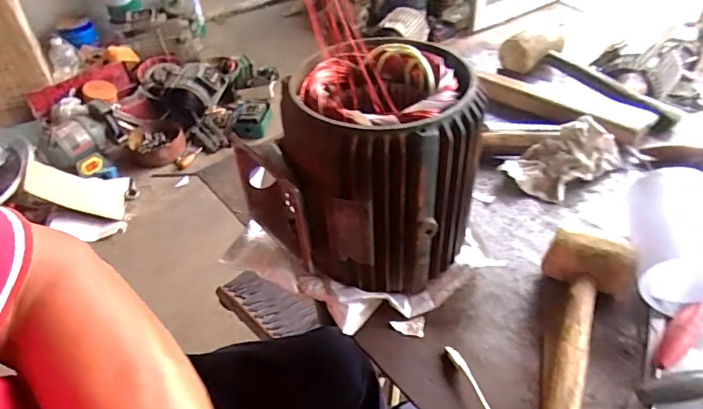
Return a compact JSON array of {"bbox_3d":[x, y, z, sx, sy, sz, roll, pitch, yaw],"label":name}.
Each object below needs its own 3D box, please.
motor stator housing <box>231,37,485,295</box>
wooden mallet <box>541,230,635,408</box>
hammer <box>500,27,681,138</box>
[{"bbox_3d":[0.015,-0.028,0.473,0.192,0.195,0.179,-3,43,3],"label":"motor stator housing"},{"bbox_3d":[0.199,0.128,0.412,0.078,0.053,0.264,12,46,17],"label":"wooden mallet"},{"bbox_3d":[0.358,-0.199,0.742,0.118,0.063,0.271,-20,45,-15],"label":"hammer"}]

